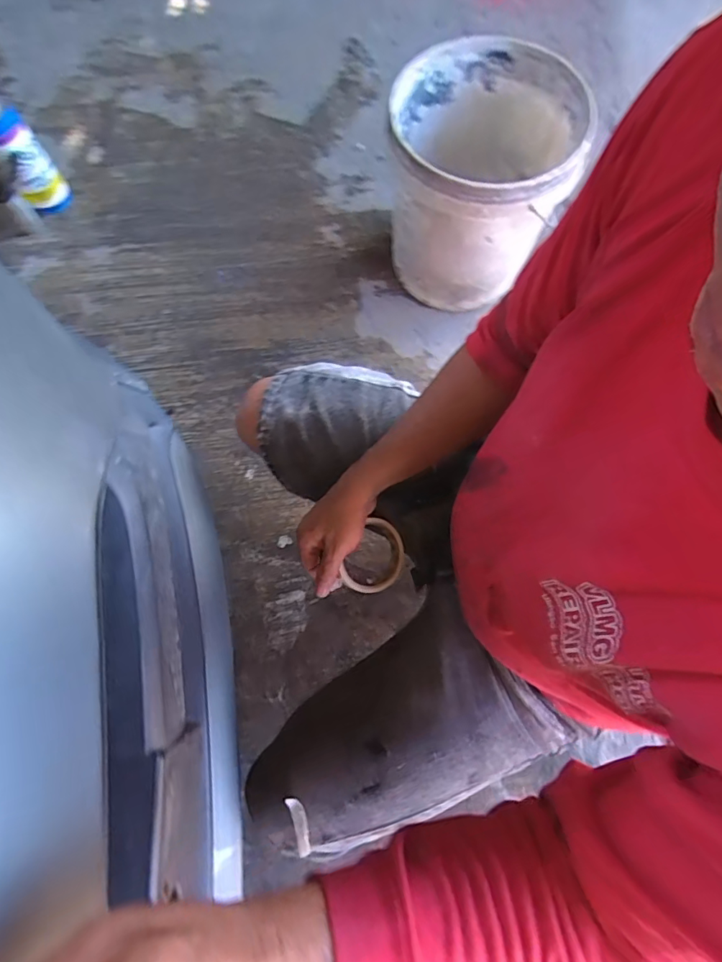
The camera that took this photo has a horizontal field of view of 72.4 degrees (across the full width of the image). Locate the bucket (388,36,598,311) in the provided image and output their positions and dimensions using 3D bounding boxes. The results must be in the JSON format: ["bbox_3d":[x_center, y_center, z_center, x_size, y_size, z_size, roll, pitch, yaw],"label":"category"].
[{"bbox_3d":[0.200,-0.504,0.878,0.289,0.319,0.292,0,73,0],"label":"bucket"}]

